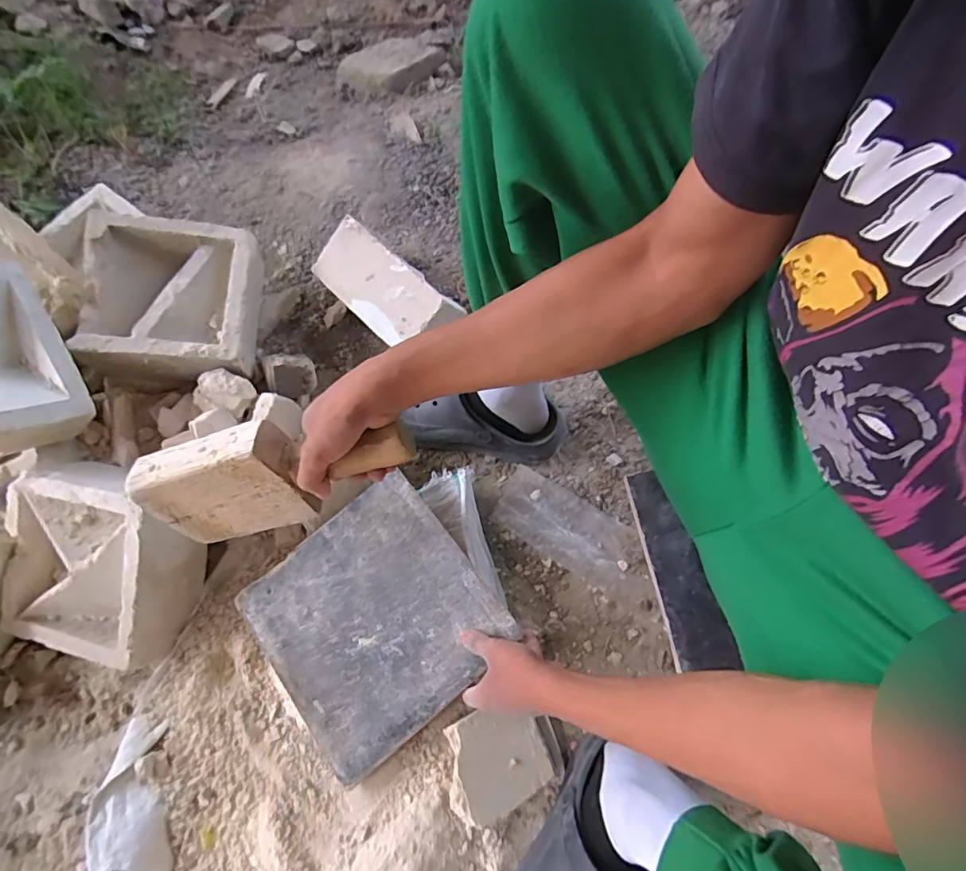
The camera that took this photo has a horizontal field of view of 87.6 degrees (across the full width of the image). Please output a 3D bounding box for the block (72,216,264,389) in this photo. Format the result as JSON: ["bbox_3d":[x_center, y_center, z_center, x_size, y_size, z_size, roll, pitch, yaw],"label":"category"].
[{"bbox_3d":[-0.414,-0.184,0.684,0.216,0.107,0.208,-2,91,-10],"label":"block"}]

